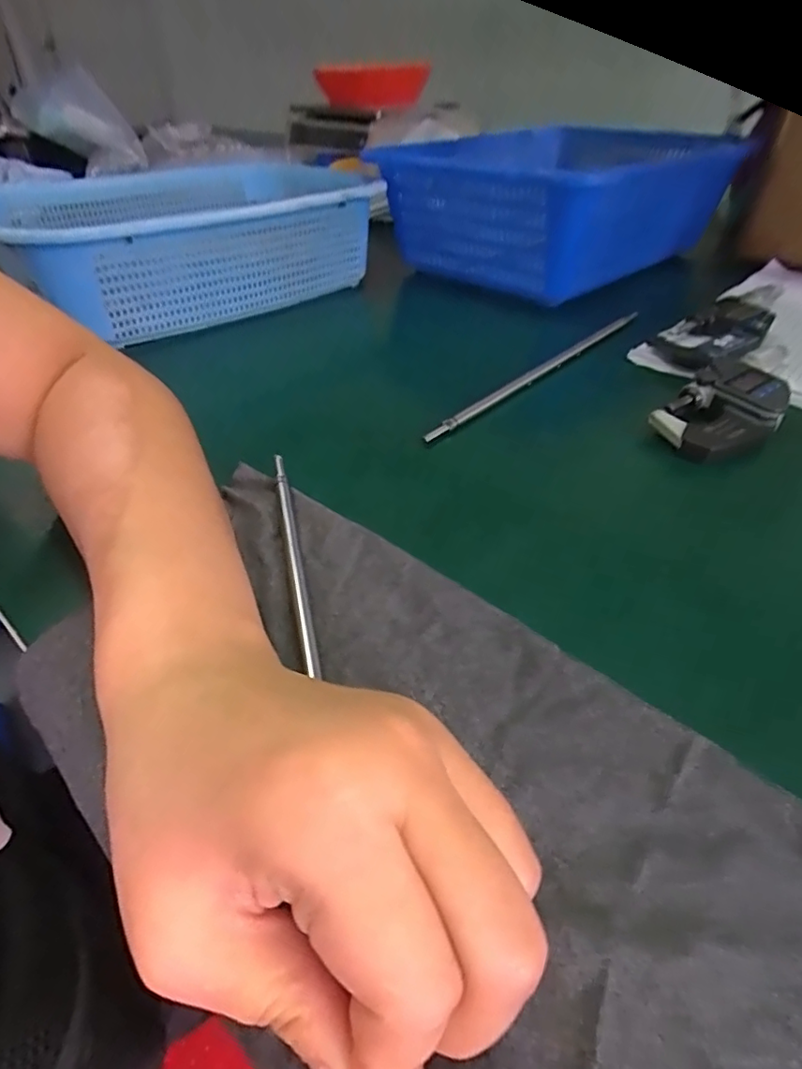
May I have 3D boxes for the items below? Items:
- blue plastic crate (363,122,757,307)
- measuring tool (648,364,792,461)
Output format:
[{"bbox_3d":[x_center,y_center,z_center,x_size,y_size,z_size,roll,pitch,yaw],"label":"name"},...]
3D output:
[{"bbox_3d":[0.172,-0.346,0.586,0.395,0.123,0.240,-30,48,-29],"label":"blue plastic crate"},{"bbox_3d":[0.187,-0.074,0.324,0.056,0.025,0.091,30,50,31],"label":"measuring tool"}]

